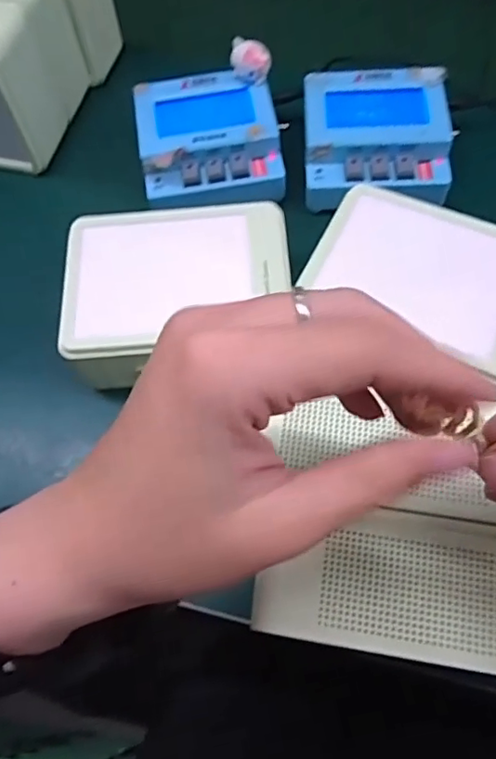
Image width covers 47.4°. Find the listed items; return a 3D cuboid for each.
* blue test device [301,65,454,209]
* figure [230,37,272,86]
[{"bbox_3d":[0.093,-0.177,0.418,0.100,0.046,0.100,0,62,2],"label":"blue test device"},{"bbox_3d":[0.002,-0.234,0.418,0.029,0.032,0.022,-2,62,2],"label":"figure"}]

